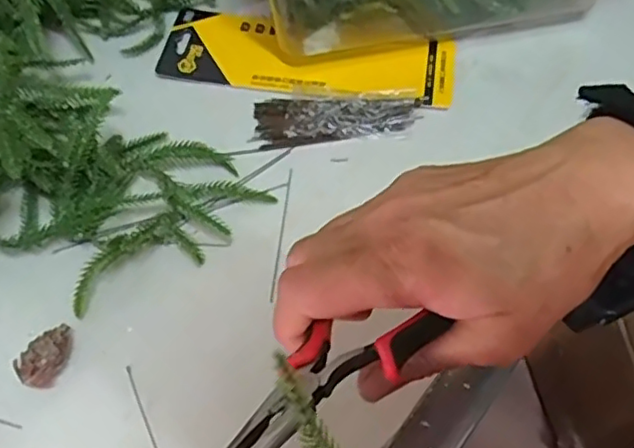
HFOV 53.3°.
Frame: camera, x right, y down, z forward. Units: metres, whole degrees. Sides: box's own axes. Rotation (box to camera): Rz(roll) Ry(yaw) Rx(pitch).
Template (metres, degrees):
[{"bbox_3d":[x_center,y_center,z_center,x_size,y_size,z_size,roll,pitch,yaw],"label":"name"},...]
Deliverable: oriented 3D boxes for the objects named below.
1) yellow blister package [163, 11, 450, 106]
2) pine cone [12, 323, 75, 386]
[{"bbox_3d":[-0.007,-0.130,0.481,0.218,0.014,0.076,10,58,6],"label":"yellow blister package"},{"bbox_3d":[-0.146,0.073,0.346,0.021,0.021,0.035,30,62,17],"label":"pine cone"}]

